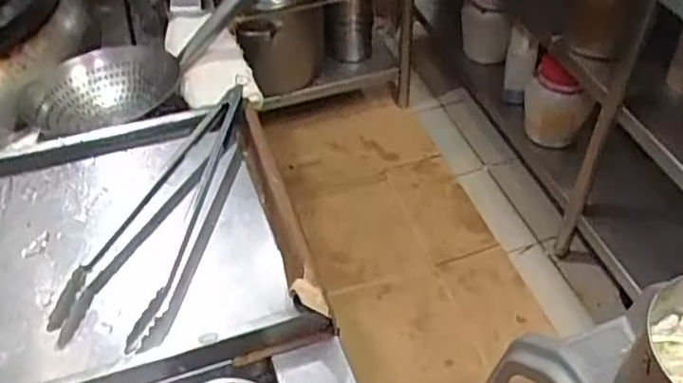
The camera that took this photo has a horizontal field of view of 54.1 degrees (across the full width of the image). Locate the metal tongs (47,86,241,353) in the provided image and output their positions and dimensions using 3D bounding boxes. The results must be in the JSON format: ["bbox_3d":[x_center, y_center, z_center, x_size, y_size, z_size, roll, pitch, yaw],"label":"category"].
[{"bbox_3d":[-0.207,0.011,0.827,0.118,0.042,0.395,12,49,13],"label":"metal tongs"}]

